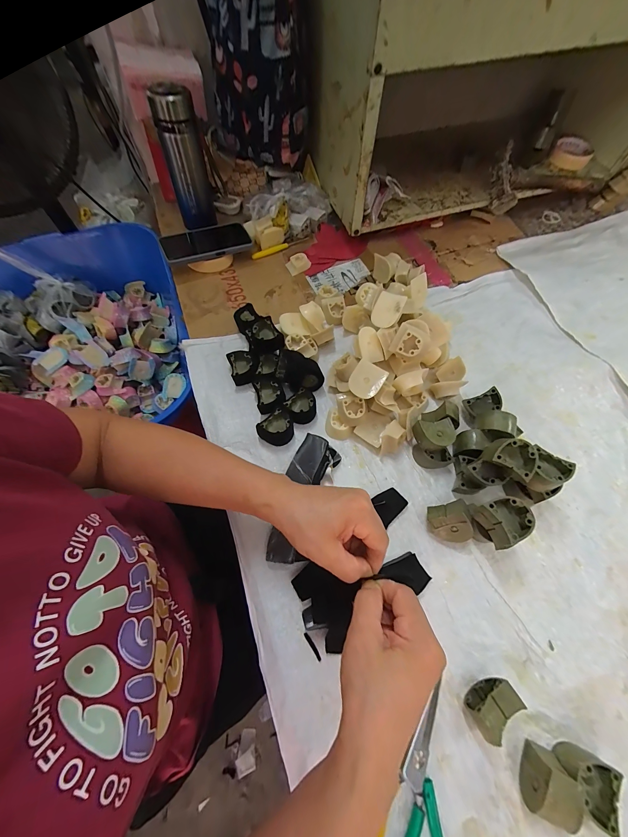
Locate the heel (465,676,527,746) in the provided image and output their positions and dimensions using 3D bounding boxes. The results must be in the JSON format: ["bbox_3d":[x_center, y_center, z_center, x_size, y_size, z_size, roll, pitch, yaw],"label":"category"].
[{"bbox_3d":[0.172,0.277,0.280,0.049,0.037,0.024,-29,70,-15],"label":"heel"}]

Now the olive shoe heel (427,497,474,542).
[{"bbox_3d":[0.164,0.129,0.355,0.037,0.046,0.045,-13,65,-8],"label":"olive shoe heel"}]

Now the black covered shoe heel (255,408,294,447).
[{"bbox_3d":[-0.051,0.016,0.411,0.049,0.029,0.039,-40,73,-19],"label":"black covered shoe heel"}]

